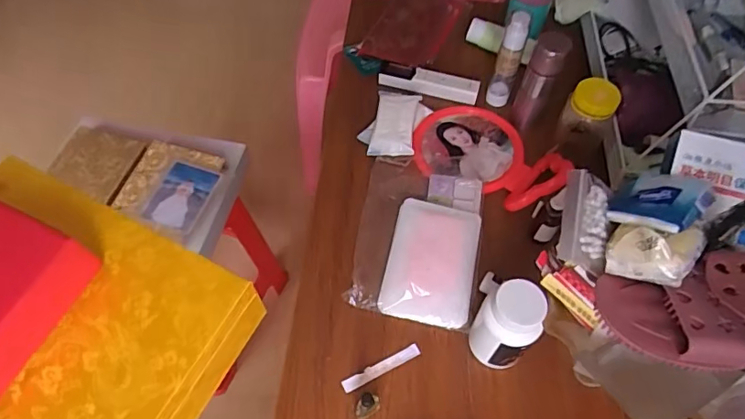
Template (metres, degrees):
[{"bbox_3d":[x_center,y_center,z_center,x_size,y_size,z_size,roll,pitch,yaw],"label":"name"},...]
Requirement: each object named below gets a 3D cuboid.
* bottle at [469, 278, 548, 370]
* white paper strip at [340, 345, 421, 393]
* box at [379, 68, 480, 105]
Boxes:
[{"bbox_3d":[0.134,0.116,0.520,0.059,0.100,0.057,1,56,-1],"label":"bottle"},{"bbox_3d":[0.010,0.169,0.553,0.090,0.004,0.013,-23,72,-16],"label":"white paper strip"},{"bbox_3d":[0.083,-0.188,0.763,0.145,0.022,0.028,12,57,7],"label":"box"}]

